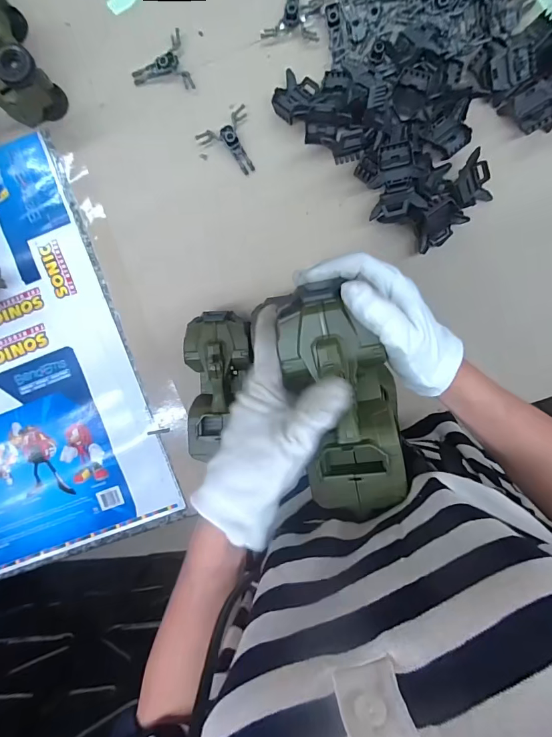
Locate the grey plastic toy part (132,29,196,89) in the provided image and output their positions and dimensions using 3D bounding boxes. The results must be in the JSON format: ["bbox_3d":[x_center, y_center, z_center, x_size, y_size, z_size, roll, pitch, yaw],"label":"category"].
[{"bbox_3d":[-0.153,-0.396,0.518,0.074,0.018,0.069,-16,92,4],"label":"grey plastic toy part"}]

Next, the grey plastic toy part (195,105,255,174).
[{"bbox_3d":[-0.056,-0.295,0.522,0.072,0.018,0.074,-31,91,4],"label":"grey plastic toy part"}]

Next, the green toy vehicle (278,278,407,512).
[{"bbox_3d":[0.055,0.023,0.324,0.084,0.059,0.181,-16,102,4],"label":"green toy vehicle"}]

